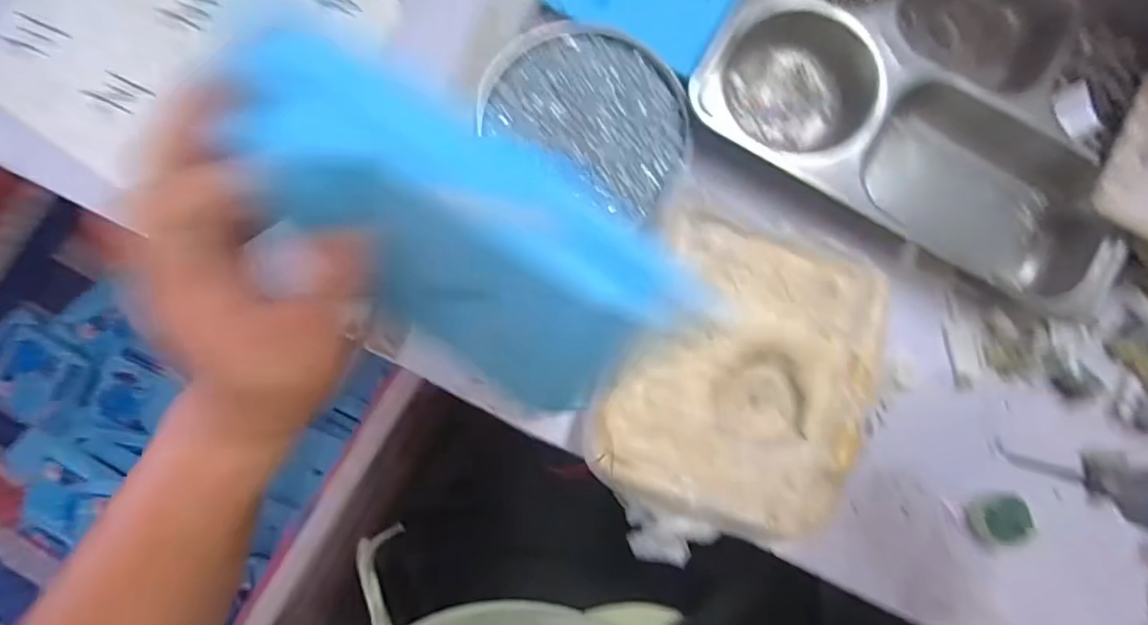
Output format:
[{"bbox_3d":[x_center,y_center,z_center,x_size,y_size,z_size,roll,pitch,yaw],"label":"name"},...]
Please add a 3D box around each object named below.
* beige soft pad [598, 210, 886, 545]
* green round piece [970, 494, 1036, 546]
[{"bbox_3d":[0.099,0.037,0.351,0.158,0.038,0.180,20,86,0],"label":"beige soft pad"},{"bbox_3d":[0.276,0.134,0.360,0.032,0.016,0.027,-7,86,-1],"label":"green round piece"}]

